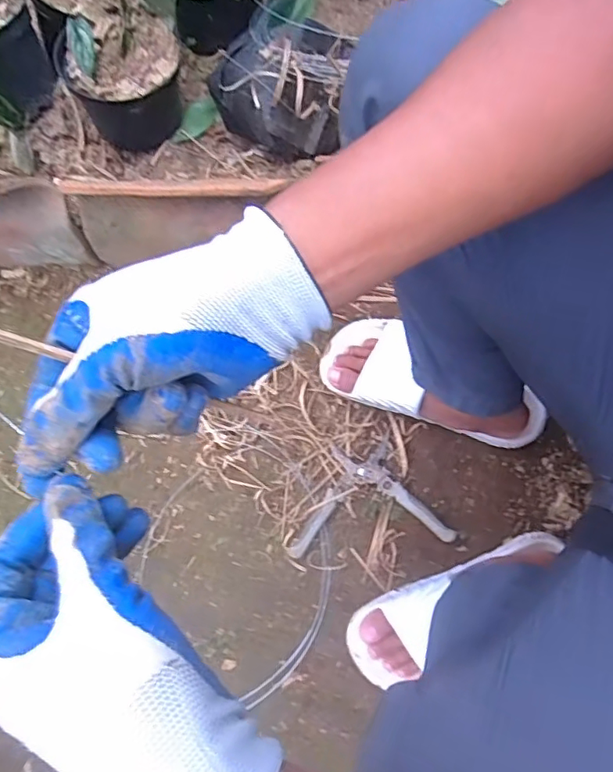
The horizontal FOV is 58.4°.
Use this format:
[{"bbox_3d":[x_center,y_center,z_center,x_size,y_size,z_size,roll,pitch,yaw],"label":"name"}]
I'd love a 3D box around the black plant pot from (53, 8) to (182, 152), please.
[{"bbox_3d":[-0.223,-0.386,0.692,0.132,0.108,0.122,-1,77,2],"label":"black plant pot"}]

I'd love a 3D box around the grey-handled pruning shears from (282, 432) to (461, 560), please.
[{"bbox_3d":[0.075,0.141,0.716,0.200,0.015,0.134,-7,77,0],"label":"grey-handled pruning shears"}]

